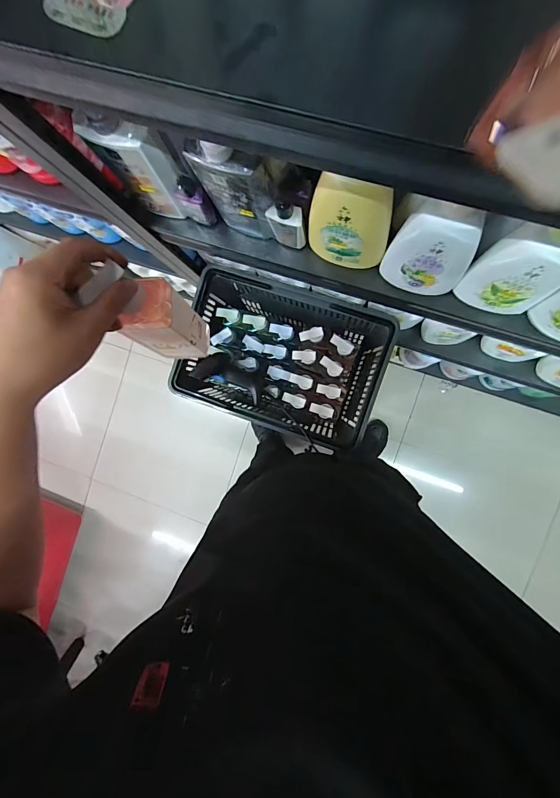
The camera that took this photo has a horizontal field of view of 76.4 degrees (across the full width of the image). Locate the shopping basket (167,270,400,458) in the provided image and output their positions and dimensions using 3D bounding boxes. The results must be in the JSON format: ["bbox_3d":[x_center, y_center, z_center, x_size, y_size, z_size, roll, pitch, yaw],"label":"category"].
[{"bbox_3d":[0.012,-0.100,0.901,0.460,0.224,0.314,19,94,7],"label":"shopping basket"}]

